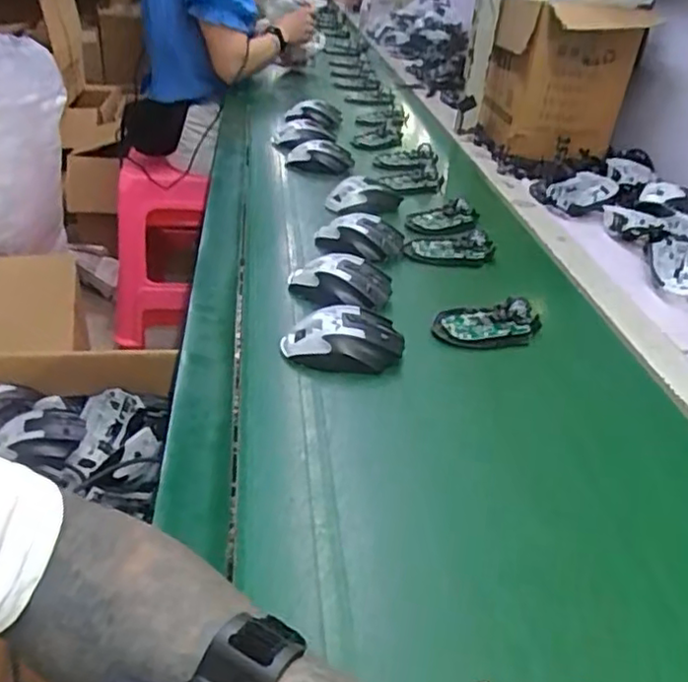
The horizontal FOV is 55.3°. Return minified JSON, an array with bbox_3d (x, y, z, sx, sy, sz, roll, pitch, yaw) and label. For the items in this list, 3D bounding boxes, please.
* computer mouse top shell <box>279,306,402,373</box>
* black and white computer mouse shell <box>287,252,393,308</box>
[{"bbox_3d":[0.000,-0.001,0.634,0.116,0.037,0.072,-5,34,-13],"label":"computer mouse top shell"},{"bbox_3d":[-0.004,-0.066,0.727,0.111,0.035,0.068,4,33,0],"label":"black and white computer mouse shell"}]

